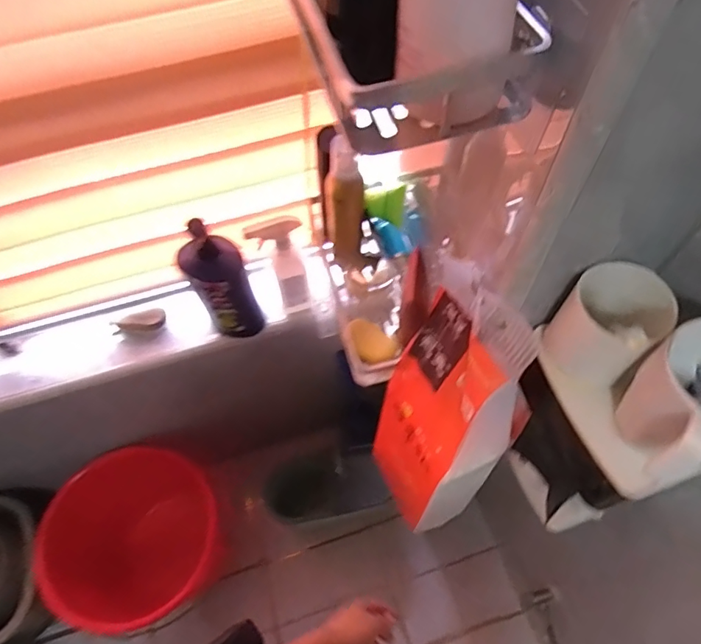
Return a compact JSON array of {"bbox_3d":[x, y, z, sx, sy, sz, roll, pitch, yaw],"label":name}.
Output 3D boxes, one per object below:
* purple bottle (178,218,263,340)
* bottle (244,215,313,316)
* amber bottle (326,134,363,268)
[{"bbox_3d":[-0.210,-0.062,0.811,0.090,0.252,0.073,-26,62,-12],"label":"purple bottle"},{"bbox_3d":[-0.105,-0.084,0.813,0.077,0.213,0.040,-23,61,-10],"label":"bottle"},{"bbox_3d":[-0.009,-0.150,0.656,0.045,0.209,0.049,-17,61,-7],"label":"amber bottle"}]

